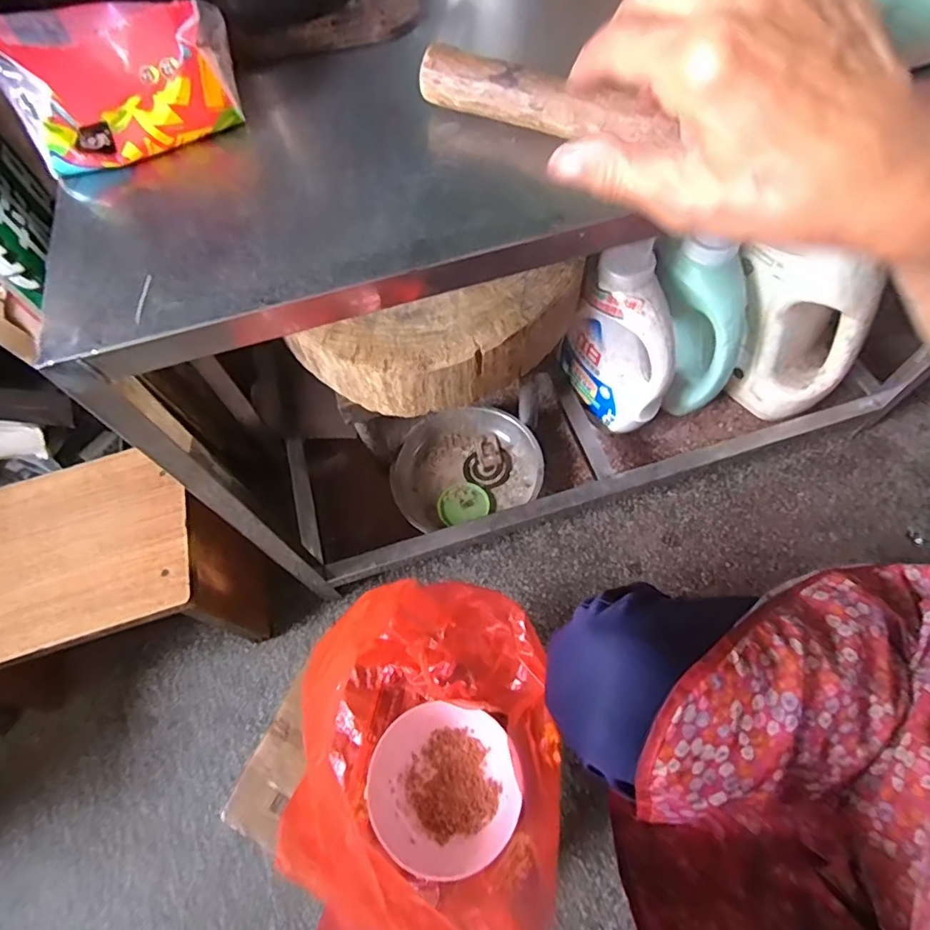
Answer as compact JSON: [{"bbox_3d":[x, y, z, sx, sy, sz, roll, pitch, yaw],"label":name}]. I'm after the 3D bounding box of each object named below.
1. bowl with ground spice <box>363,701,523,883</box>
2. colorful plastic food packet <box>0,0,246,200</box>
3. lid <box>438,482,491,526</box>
[{"bbox_3d":[-0.015,0.243,0.416,0.113,0.034,0.110,-1,62,3],"label":"bowl with ground spice"},{"bbox_3d":[-0.220,-0.249,0.354,0.142,0.051,0.099,-23,93,-13],"label":"colorful plastic food packet"},{"bbox_3d":[-0.004,0.053,0.758,0.071,0.007,0.060,-24,63,-9],"label":"lid"}]

